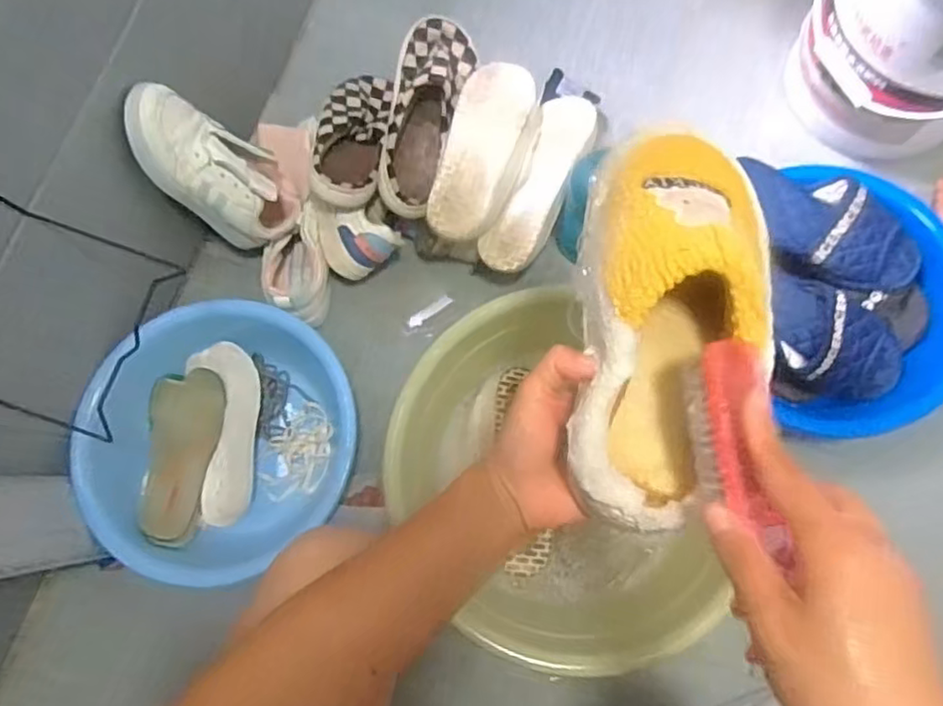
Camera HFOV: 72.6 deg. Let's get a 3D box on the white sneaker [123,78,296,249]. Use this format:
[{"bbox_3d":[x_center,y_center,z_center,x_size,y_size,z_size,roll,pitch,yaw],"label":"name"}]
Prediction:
[{"bbox_3d":[-0.302,-0.221,0.771,0.082,0.230,0.115,24,76,42],"label":"white sneaker"}]

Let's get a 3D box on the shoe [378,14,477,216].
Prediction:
[{"bbox_3d":[-0.066,-0.311,0.832,0.092,0.070,0.274,14,78,4],"label":"shoe"}]

